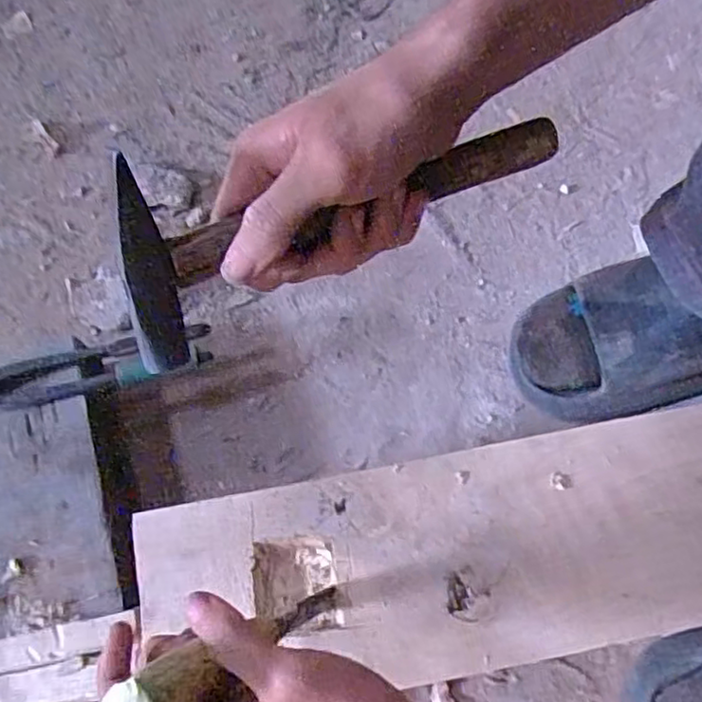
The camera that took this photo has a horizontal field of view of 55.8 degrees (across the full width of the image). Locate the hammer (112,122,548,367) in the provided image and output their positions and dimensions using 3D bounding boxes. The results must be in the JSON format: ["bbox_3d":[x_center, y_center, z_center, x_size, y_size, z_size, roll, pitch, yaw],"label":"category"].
[{"bbox_3d":[-0.006,-0.081,0.302,0.227,0.081,0.025,-30,30,-15],"label":"hammer"}]

